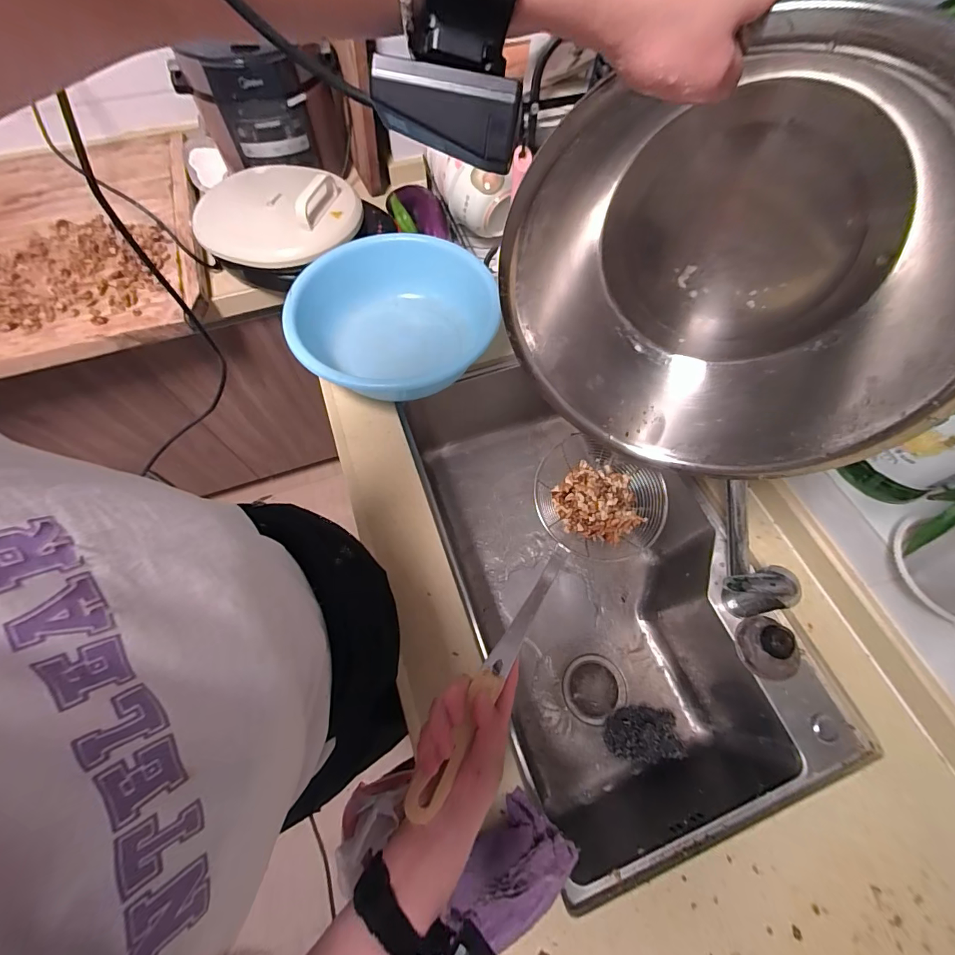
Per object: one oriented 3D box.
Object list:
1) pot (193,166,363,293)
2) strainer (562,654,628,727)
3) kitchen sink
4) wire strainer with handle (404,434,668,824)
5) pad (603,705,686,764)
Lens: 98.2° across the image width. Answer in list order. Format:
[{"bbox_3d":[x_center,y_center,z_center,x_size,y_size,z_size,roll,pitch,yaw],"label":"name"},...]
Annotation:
[{"bbox_3d":[-0.390,-0.492,0.818,0.285,0.148,0.261,0,62,0],"label":"pot"},{"bbox_3d":[0.204,0.373,0.734,0.109,0.014,0.101,0,62,0],"label":"strainer"},{"bbox_3d":[0.192,0.152,0.734,0.426,0.258,0.730,-16,64,-8],"label":"kitchen sink"},{"bbox_3d":[0.070,0.109,0.412,0.142,0.043,0.400,31,54,15],"label":"wire strainer with handle"},{"bbox_3d":[0.276,0.421,0.680,0.118,0.050,0.079,-5,63,-3],"label":"pad"}]

